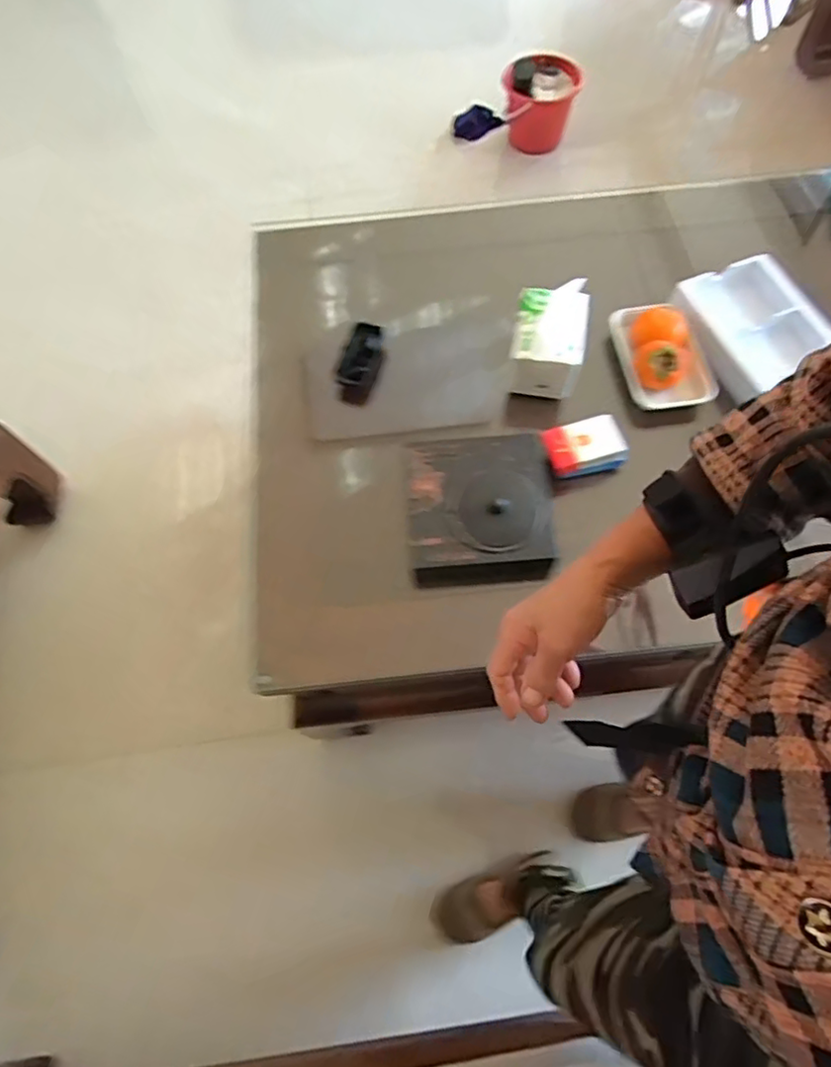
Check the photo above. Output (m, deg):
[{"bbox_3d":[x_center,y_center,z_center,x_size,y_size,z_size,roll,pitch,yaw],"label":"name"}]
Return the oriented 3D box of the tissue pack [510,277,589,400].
[{"bbox_3d":[0.191,-0.277,0.872,0.104,0.094,0.136,10,67,6],"label":"tissue pack"}]

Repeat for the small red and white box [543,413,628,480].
[{"bbox_3d":[0.228,-0.116,0.830,0.109,0.049,0.066,-13,67,-4],"label":"small red and white box"}]

